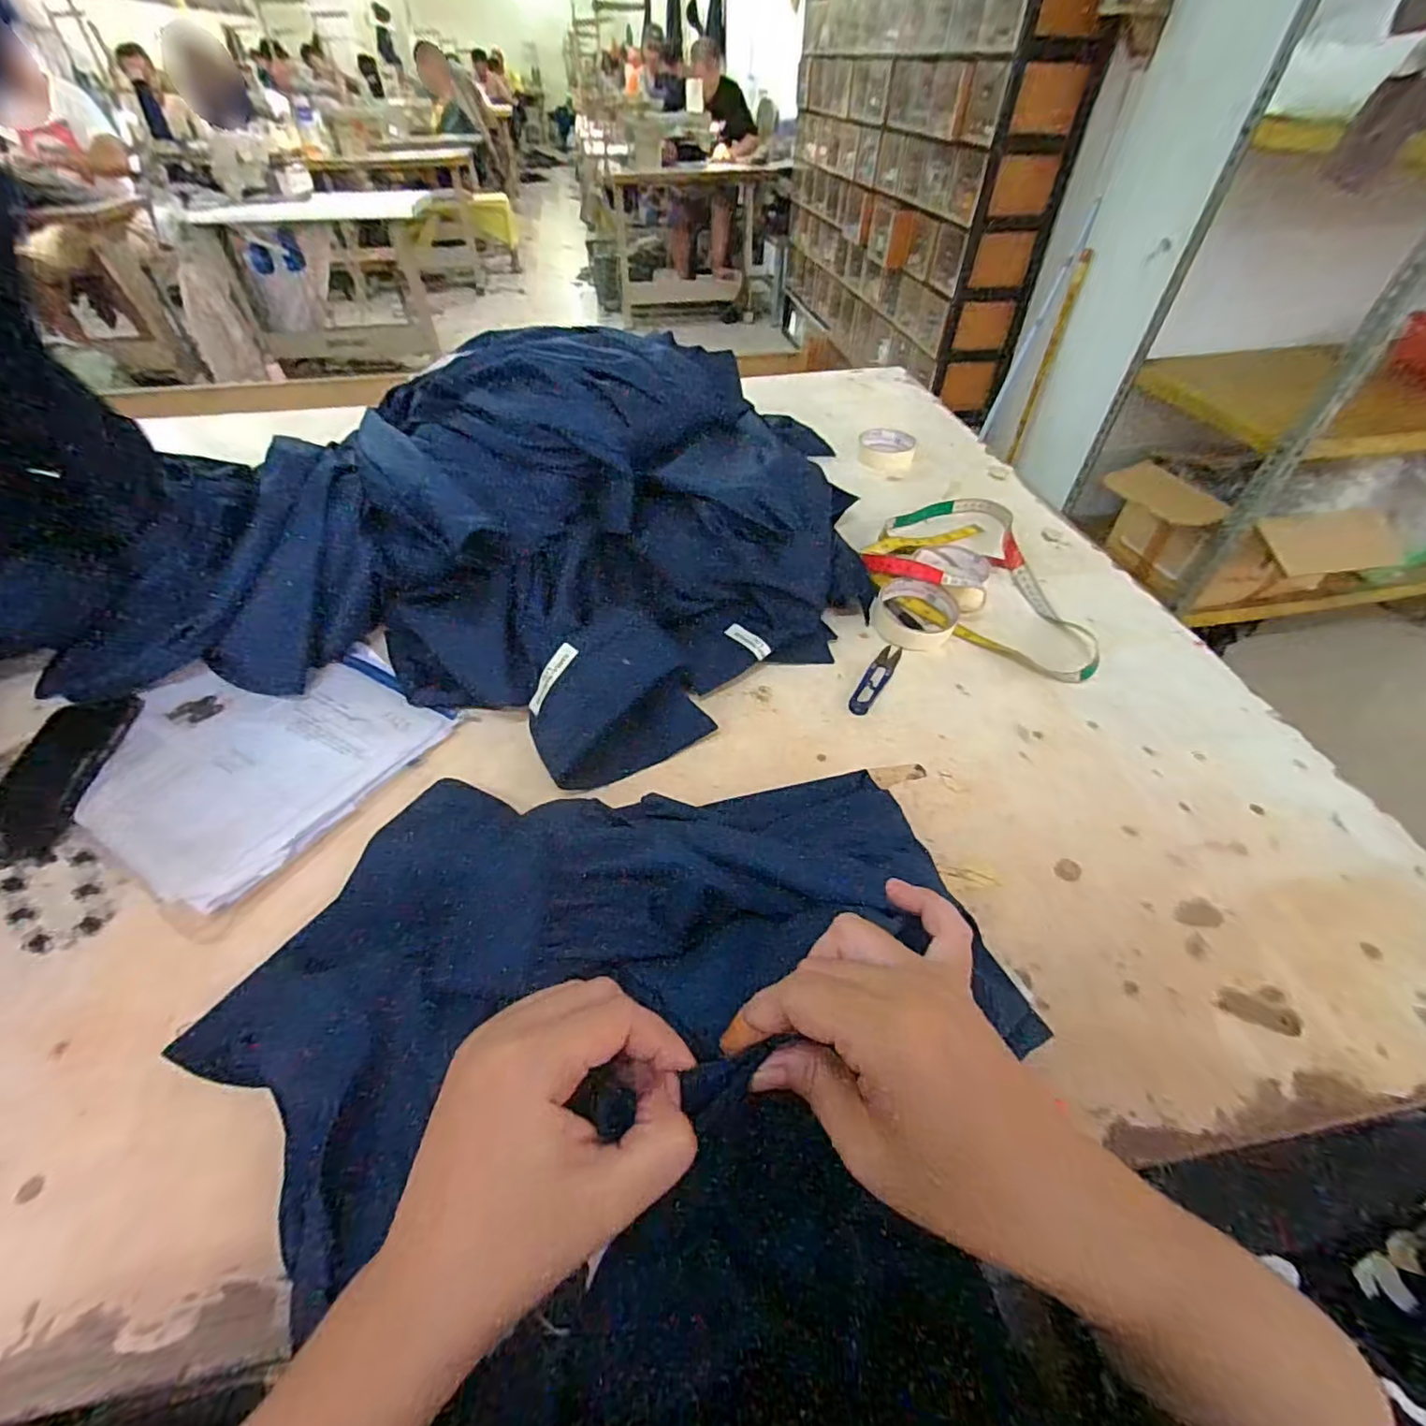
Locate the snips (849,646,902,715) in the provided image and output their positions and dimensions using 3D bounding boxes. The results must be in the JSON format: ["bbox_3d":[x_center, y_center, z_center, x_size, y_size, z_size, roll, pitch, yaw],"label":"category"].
[{"bbox_3d":[0.156,-0.033,0.583,0.024,0.004,0.099,24,52,20],"label":"snips"}]

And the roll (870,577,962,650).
[{"bbox_3d":[0.207,-0.103,0.626,0.082,0.031,0.077,0,48,0],"label":"roll"}]

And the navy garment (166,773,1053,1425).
[{"bbox_3d":[-0.070,0.173,0.351,0.431,0.053,0.299,-2,48,-2],"label":"navy garment"}]

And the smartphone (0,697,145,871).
[{"bbox_3d":[-0.549,0.050,0.501,0.082,0.013,0.164,-4,48,-4],"label":"smartphone"}]

